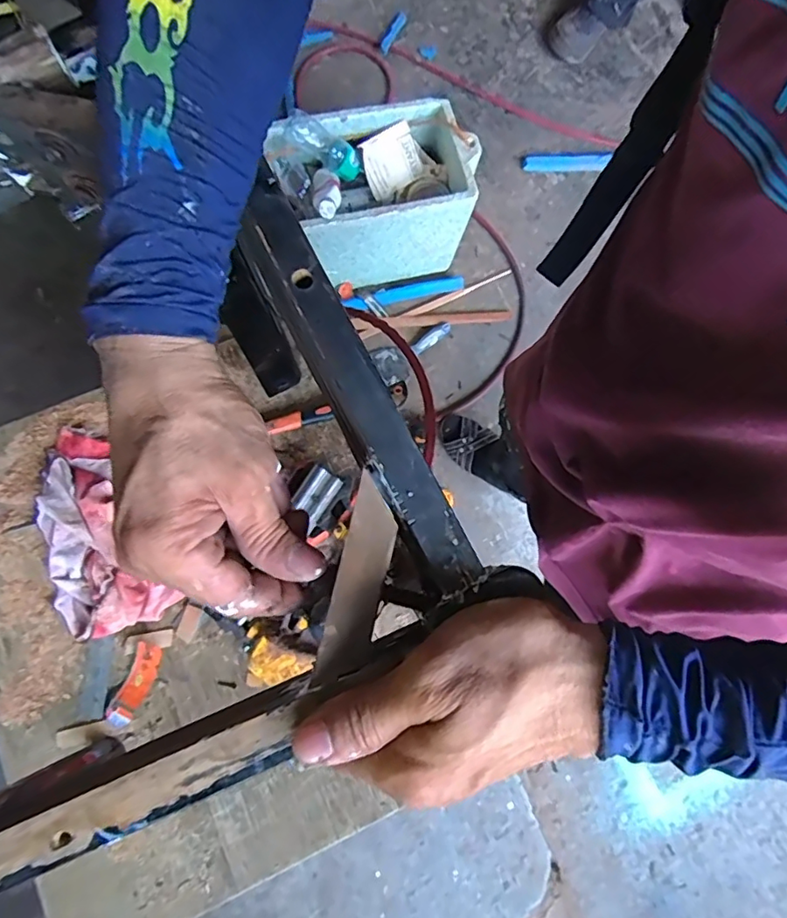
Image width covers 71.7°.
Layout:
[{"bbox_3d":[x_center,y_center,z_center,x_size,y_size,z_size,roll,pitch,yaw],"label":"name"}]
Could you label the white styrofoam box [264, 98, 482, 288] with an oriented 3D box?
[{"bbox_3d":[-0.012,-0.557,1.207,0.341,0.292,0.236,-15,77,-6],"label":"white styrofoam box"}]

